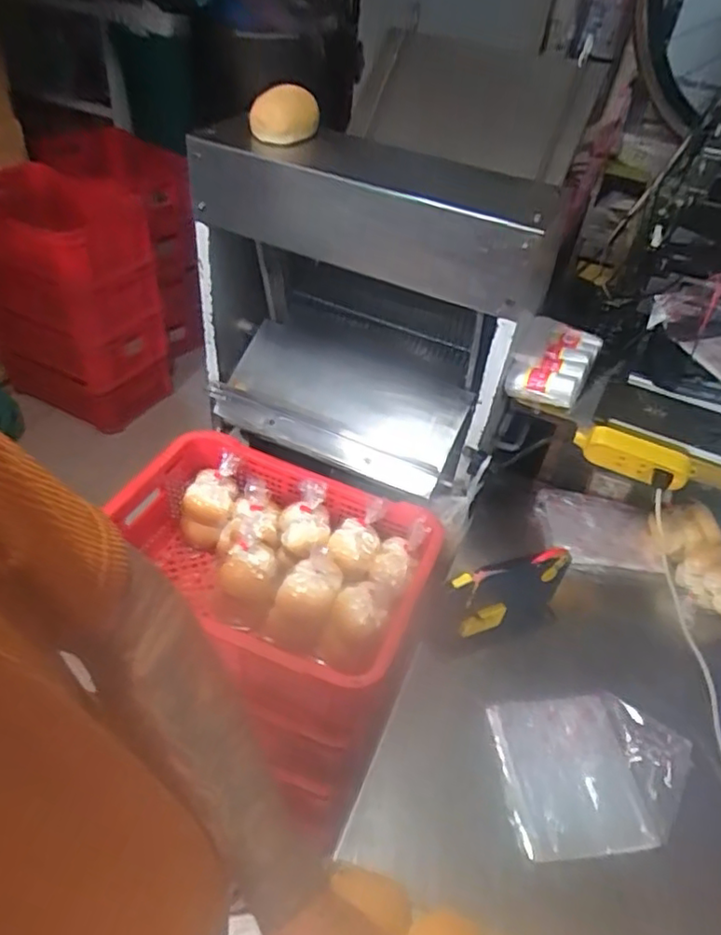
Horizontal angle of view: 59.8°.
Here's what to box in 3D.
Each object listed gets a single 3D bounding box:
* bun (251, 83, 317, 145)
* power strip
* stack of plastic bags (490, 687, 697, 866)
[{"bbox_3d":[-0.119,-0.542,0.964,0.106,0.055,0.097,3,43,-4],"label":"bun"},{"bbox_3d":[0.416,-0.016,0.968,0.166,0.055,0.038,23,45,17],"label":"power strip"},{"bbox_3d":[0.295,0.372,0.777,0.242,0.045,0.181,-3,44,-5],"label":"stack of plastic bags"}]

